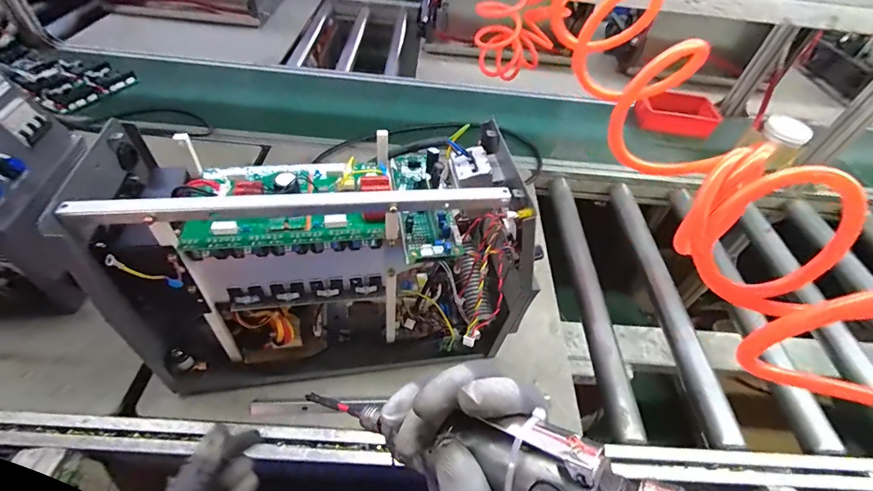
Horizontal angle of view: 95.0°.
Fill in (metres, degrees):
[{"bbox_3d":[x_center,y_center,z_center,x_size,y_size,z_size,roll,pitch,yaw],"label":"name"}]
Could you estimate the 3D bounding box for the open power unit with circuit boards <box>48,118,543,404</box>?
[{"bbox_3d":[-0.144,0.026,0.518,0.485,0.292,0.199,-4,49,-10],"label":"open power unit with circuit boards"}]

